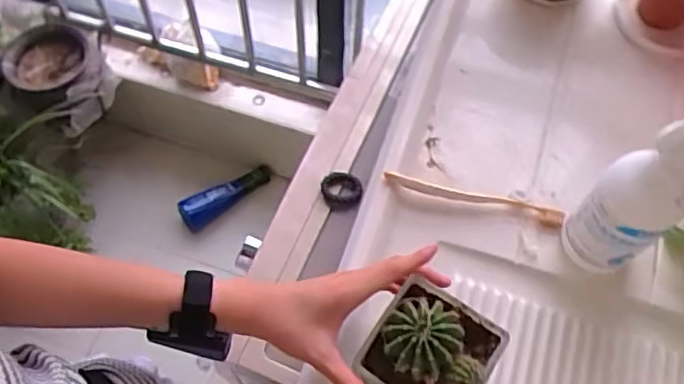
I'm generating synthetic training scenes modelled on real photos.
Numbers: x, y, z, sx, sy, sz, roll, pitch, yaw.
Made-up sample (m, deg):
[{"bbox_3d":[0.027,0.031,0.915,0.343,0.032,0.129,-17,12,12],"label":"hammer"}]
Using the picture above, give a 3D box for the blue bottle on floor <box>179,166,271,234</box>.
[{"bbox_3d":[-0.308,0.013,1.703,0.260,0.103,0.067,-29,66,-15],"label":"blue bottle on floor"}]

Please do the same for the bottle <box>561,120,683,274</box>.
[{"bbox_3d":[0.257,0.000,0.538,0.068,0.236,0.069,37,67,18],"label":"bottle"}]

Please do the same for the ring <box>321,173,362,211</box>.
[{"bbox_3d":[0.000,-0.001,0.752,0.047,0.013,0.046,0,61,0],"label":"ring"}]

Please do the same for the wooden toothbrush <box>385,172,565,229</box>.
[{"bbox_3d":[0.136,0.005,0.652,0.183,0.022,0.021,14,62,7],"label":"wooden toothbrush"}]

